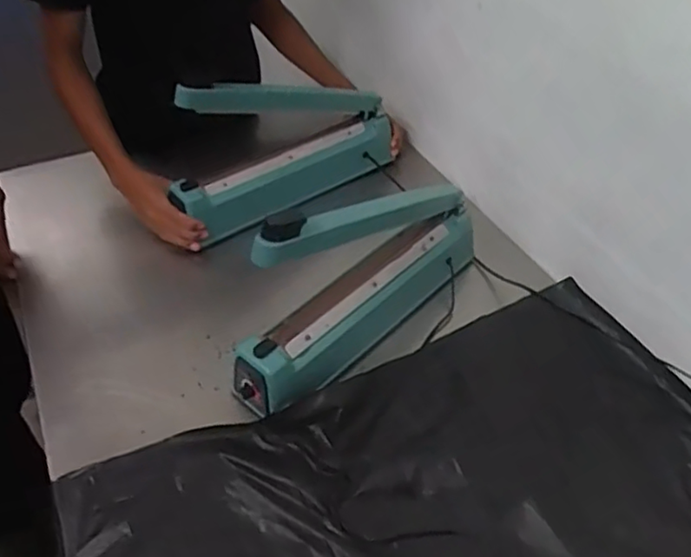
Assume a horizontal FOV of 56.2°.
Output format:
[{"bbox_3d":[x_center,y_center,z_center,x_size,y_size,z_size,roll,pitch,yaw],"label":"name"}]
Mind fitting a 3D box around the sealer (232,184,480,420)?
[{"bbox_3d":[0.024,-0.025,0.774,0.066,0.256,0.393,31,51,29],"label":"sealer"}]

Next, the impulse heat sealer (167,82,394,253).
[{"bbox_3d":[-0.089,-0.231,1.001,0.090,0.251,0.385,34,53,31],"label":"impulse heat sealer"}]

